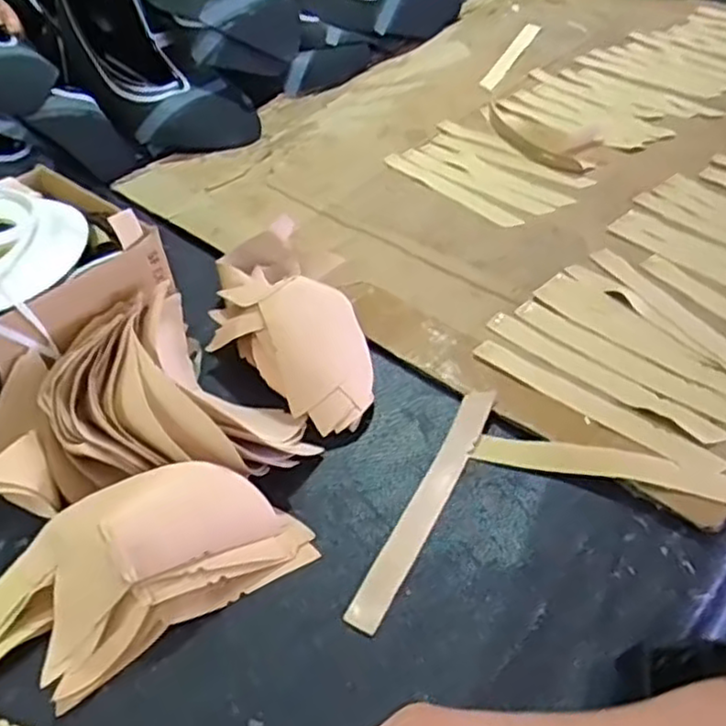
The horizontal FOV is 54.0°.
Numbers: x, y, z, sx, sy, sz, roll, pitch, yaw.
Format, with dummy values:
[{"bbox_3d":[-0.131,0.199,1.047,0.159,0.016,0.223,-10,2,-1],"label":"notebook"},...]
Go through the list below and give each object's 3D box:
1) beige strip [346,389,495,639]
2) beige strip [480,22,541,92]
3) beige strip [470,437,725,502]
[{"bbox_3d":[0.040,0.083,0.438,0.022,0.005,0.178,15,50,27],"label":"beige strip"},{"bbox_3d":[0.181,-0.377,0.871,0.021,0.005,0.178,18,52,21],"label":"beige strip"},{"bbox_3d":[0.151,0.064,0.435,0.163,0.013,0.022,10,46,16],"label":"beige strip"}]

